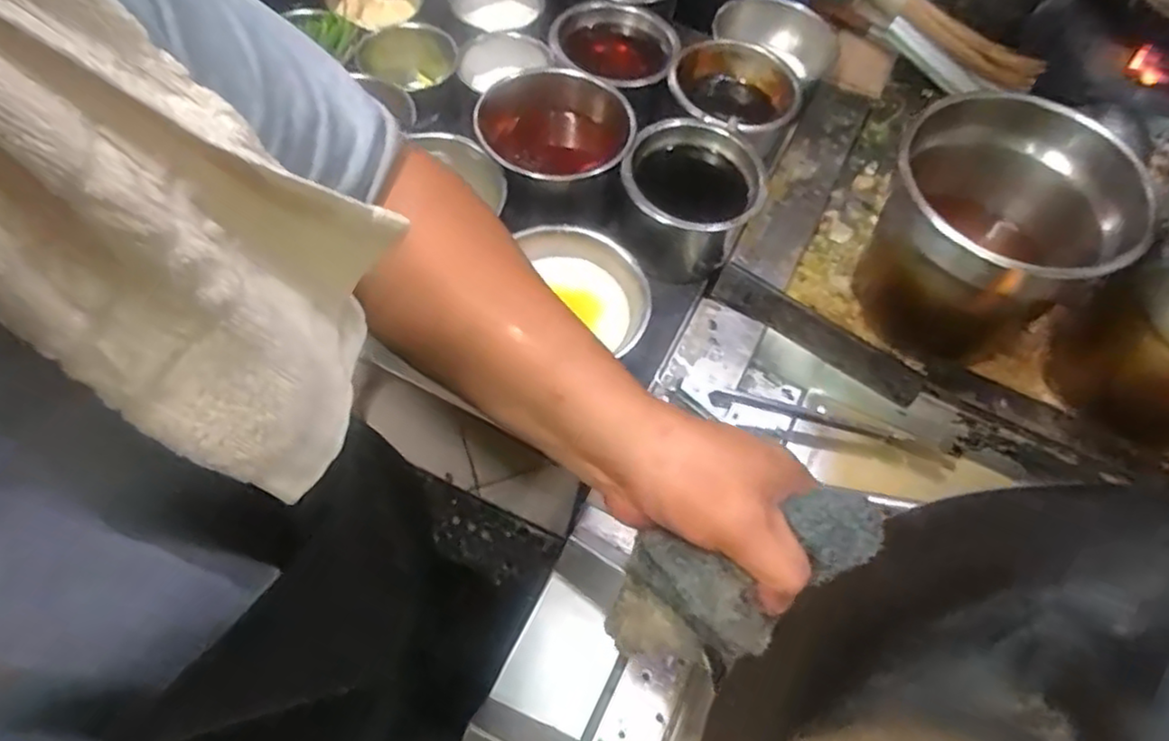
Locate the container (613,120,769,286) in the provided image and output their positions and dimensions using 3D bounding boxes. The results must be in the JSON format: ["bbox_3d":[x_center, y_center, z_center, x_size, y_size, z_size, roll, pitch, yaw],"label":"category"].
[{"bbox_3d":[0.115,-0.186,0.783,0.148,0.118,0.149,2,61,-3],"label":"container"}]

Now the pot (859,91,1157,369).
[{"bbox_3d":[0.411,-0.139,0.725,0.204,0.192,0.198,2,61,-3],"label":"pot"}]

